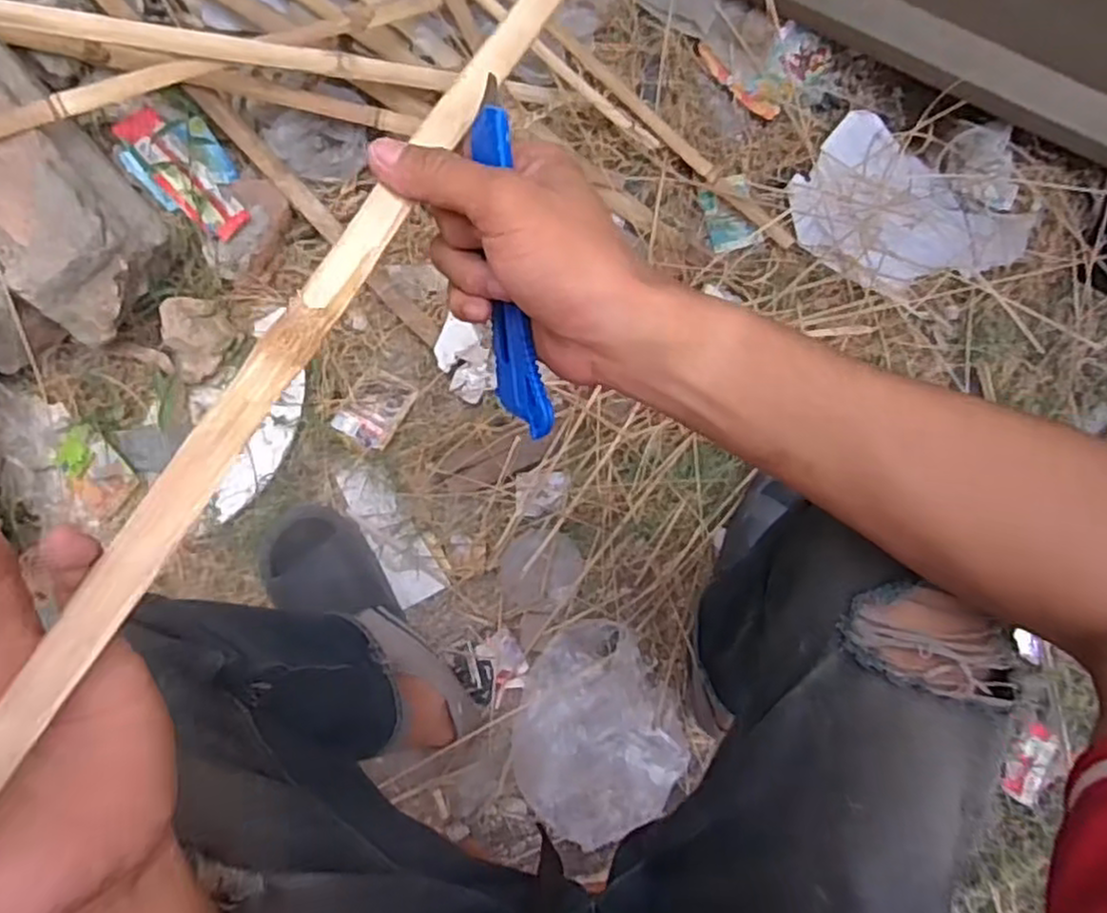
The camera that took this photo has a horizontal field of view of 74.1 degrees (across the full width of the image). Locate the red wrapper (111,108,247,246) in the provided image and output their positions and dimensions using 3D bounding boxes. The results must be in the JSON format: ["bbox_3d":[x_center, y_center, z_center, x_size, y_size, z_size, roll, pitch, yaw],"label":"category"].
[{"bbox_3d":[-0.449,-0.340,0.895,0.052,0.019,0.197,-42,84,-8],"label":"red wrapper"}]

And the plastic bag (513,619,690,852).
[{"bbox_3d":[0.055,0.298,0.806,0.184,0.083,0.217,13,80,1],"label":"plastic bag"}]

